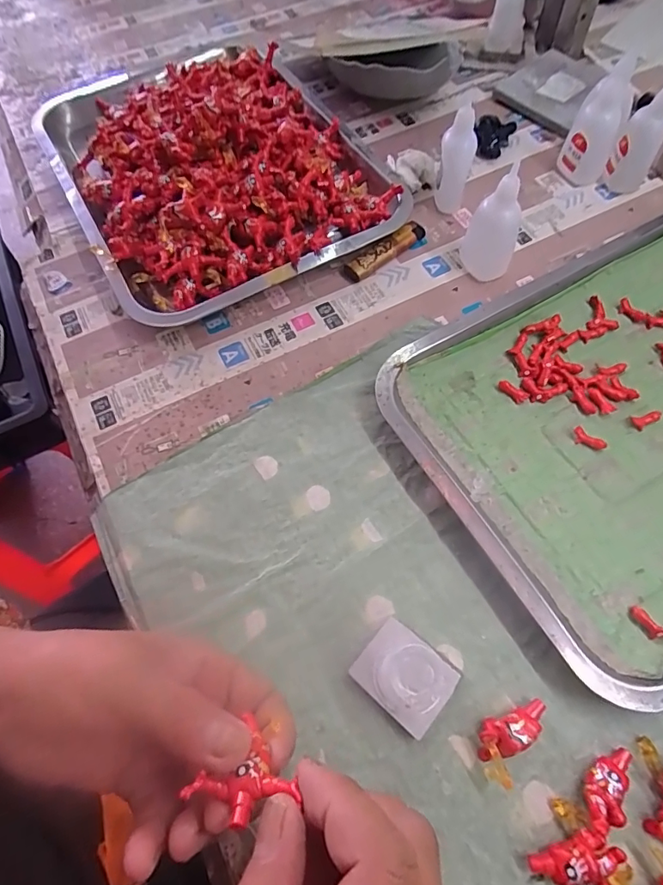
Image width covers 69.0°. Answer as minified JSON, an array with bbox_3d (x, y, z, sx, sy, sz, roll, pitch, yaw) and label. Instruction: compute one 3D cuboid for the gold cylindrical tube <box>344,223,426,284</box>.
[{"bbox_3d":[0.049,-0.164,0.415,0.082,0.017,0.015,-34,67,-12],"label":"gold cylindrical tube"}]

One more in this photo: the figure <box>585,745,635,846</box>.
[{"bbox_3d":[0.138,0.176,0.244,0.017,0.014,0.045,25,68,14],"label":"figure"}]

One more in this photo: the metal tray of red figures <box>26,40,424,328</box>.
[{"bbox_3d":[-0.118,-0.271,0.448,0.260,0.065,0.347,-29,66,-10],"label":"metal tray of red figures"}]

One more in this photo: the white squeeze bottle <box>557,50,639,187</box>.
[{"bbox_3d":[0.236,-0.282,0.430,0.042,0.084,0.052,17,66,11],"label":"white squeeze bottle"}]

